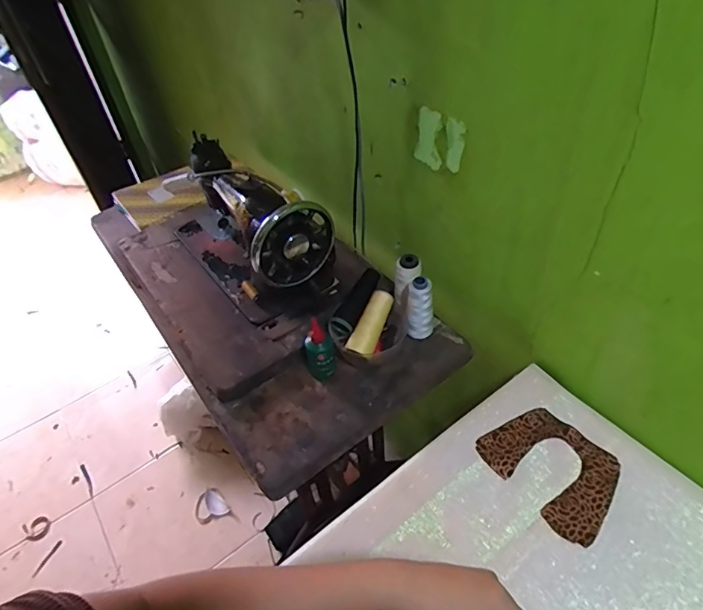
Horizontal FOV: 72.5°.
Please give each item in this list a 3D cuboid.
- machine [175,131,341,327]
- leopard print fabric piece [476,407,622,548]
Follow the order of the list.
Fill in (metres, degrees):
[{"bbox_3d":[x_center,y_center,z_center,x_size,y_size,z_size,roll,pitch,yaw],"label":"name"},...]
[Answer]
[{"bbox_3d":[-0.192,-0.153,0.869,0.175,0.205,0.373,-30,49,-22],"label":"machine"},{"bbox_3d":[0.261,0.207,0.620,0.124,0.005,0.160,-34,56,-21],"label":"leopard print fabric piece"}]

